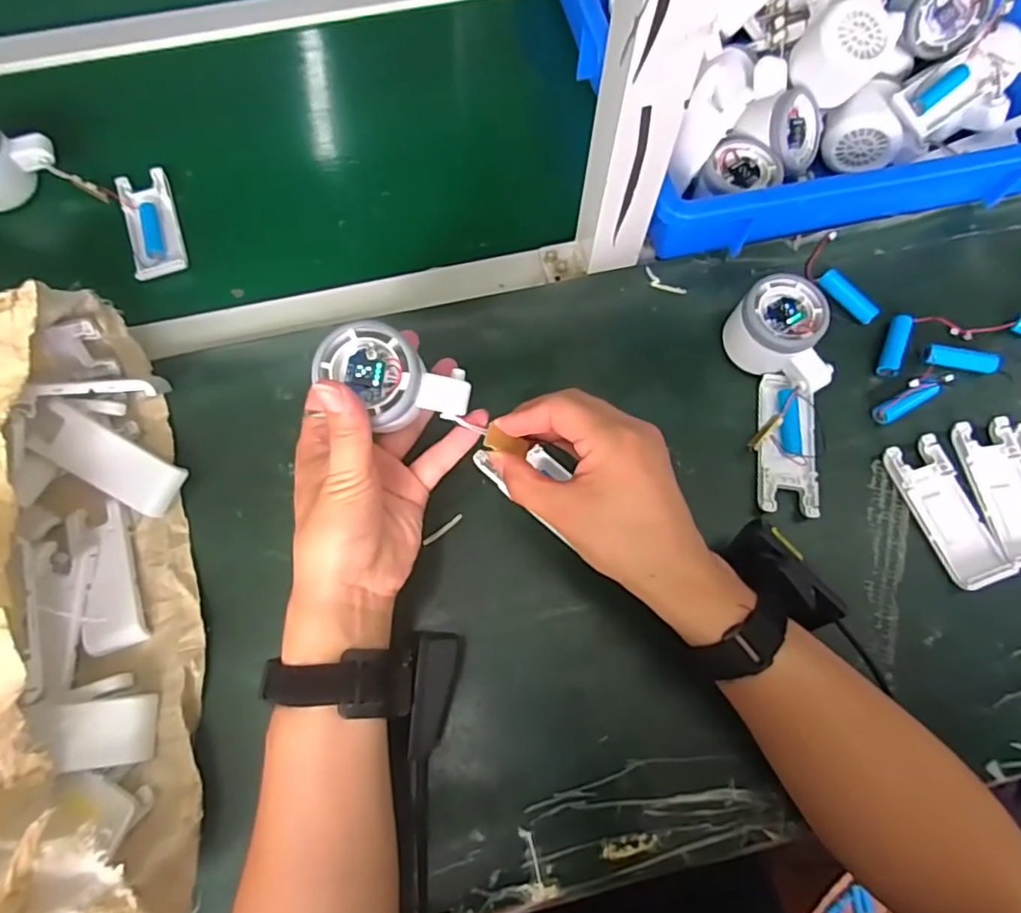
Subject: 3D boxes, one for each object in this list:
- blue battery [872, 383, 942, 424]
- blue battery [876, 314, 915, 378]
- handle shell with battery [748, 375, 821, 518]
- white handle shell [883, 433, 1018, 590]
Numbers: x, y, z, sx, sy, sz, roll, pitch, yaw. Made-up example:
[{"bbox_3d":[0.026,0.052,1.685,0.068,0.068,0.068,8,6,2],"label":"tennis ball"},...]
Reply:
[{"bbox_3d":[0.283,-0.039,0.424,0.044,0.013,0.015,-32,70,25],"label":"blue battery"},{"bbox_3d":[0.291,-0.083,0.449,0.014,0.016,0.050,20,72,7],"label":"blue battery"},{"bbox_3d":[0.197,-0.009,0.424,0.043,0.020,0.101,8,71,4],"label":"handle shell with battery"},{"bbox_3d":[0.300,0.037,0.408,0.042,0.008,0.102,-17,72,-5],"label":"white handle shell"}]

